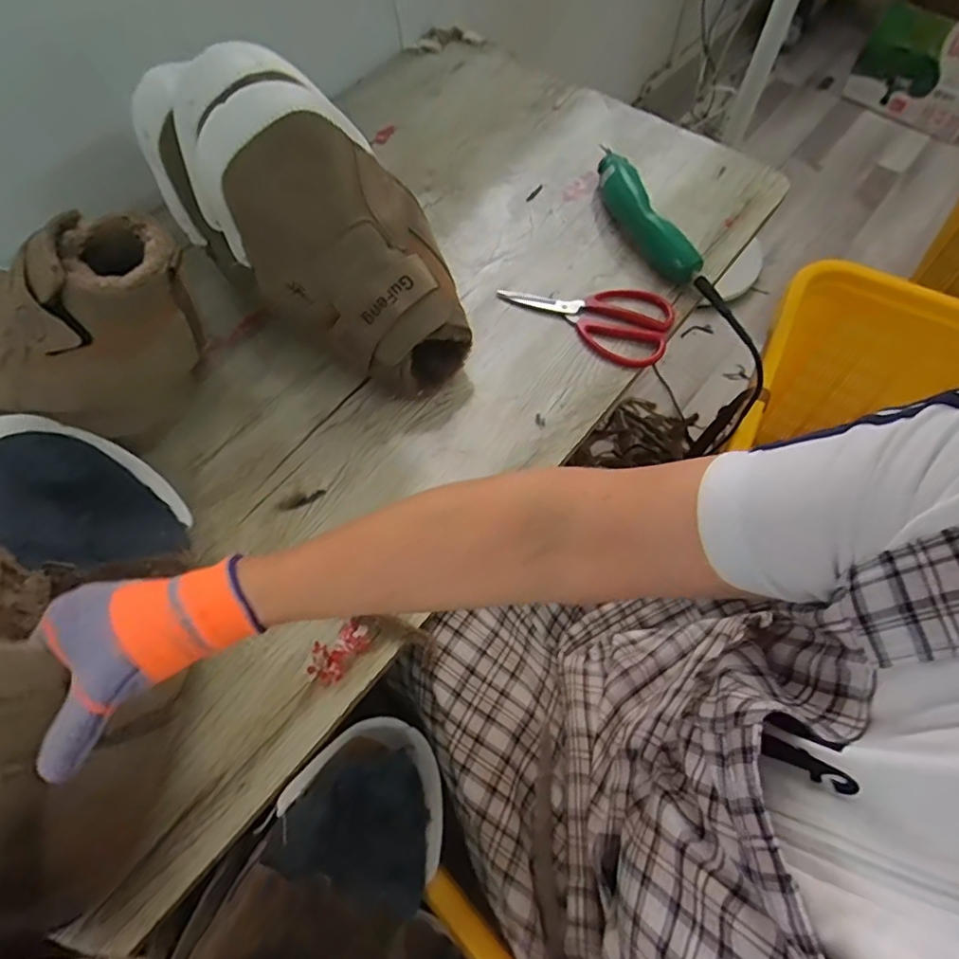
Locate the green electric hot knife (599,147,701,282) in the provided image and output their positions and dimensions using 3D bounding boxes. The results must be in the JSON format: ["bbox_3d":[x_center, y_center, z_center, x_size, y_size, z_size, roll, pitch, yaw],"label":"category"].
[{"bbox_3d":[0.185,-0.309,0.680,0.038,0.049,0.211,-22,65,-8],"label":"green electric hot knife"}]

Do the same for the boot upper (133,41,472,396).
[{"bbox_3d":[-0.150,-0.230,0.541,0.294,0.231,0.139,38,71,19],"label":"boot upper"}]

